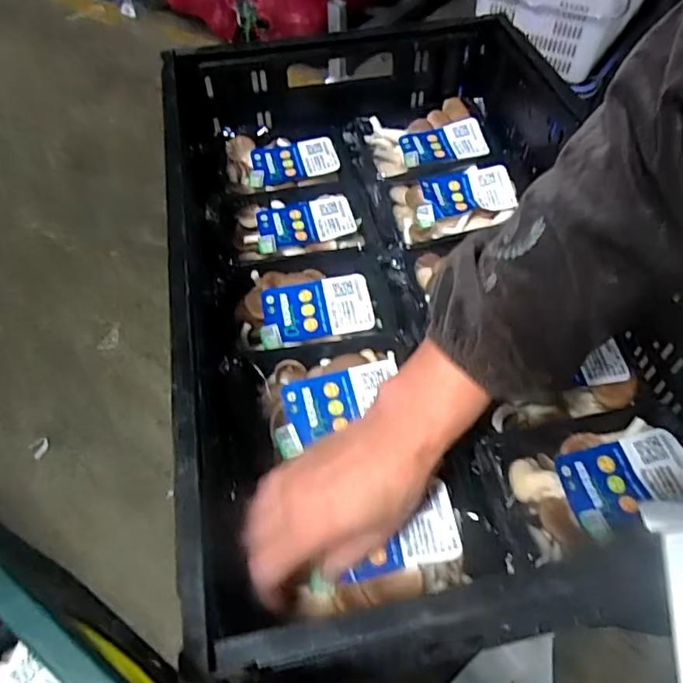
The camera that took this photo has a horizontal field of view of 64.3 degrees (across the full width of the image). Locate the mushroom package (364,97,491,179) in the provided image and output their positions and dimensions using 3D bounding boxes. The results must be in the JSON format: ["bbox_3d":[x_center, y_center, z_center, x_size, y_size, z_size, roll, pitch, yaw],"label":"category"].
[{"bbox_3d":[0.109,-0.243,0.667,0.152,0.039,0.110,-19,56,-14],"label":"mushroom package"}]

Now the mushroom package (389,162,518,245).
[{"bbox_3d":[0.124,-0.155,0.600,0.129,0.039,0.094,-7,54,-6],"label":"mushroom package"}]

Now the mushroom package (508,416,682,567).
[{"bbox_3d":[0.191,0.111,0.421,0.113,0.052,0.082,-14,55,-11],"label":"mushroom package"}]

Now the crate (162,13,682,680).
[{"bbox_3d":[0.063,-0.077,0.493,0.398,0.152,0.601,-9,54,-7],"label":"crate"}]

